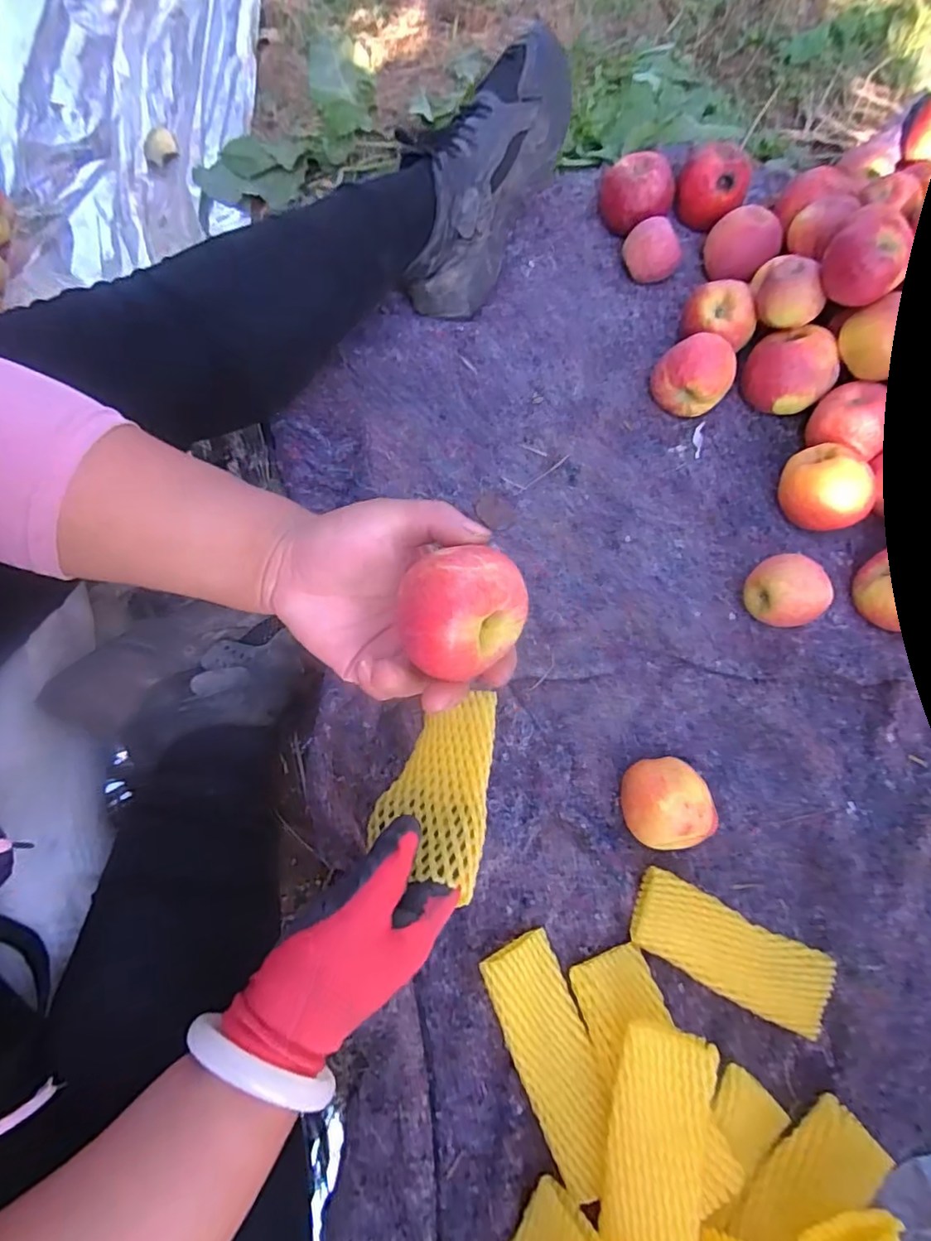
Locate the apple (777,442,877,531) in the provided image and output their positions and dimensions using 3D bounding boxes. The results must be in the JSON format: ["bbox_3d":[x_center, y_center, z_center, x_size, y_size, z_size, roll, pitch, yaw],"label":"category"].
[{"bbox_3d":[0.345,-0.126,0.571,0.069,0.074,0.080,-41,75,-13],"label":"apple"}]

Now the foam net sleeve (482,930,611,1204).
[{"bbox_3d":[0.063,0.311,0.425,0.055,0.035,0.148,-22,72,-8],"label":"foam net sleeve"}]

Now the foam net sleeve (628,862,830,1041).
[{"bbox_3d":[0.200,0.250,0.442,0.150,0.030,0.060,24,72,8],"label":"foam net sleeve"}]

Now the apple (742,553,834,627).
[{"bbox_3d":[0.287,-0.022,0.532,0.064,0.055,0.062,0,72,0],"label":"apple"}]

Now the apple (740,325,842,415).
[{"bbox_3d":[0.331,-0.254,0.608,0.085,0.081,0.073,42,77,13],"label":"apple"}]

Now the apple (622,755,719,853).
[{"bbox_3d":[0.158,0.148,0.471,0.062,0.054,0.068,0,72,0],"label":"apple"}]

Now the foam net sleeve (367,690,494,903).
[{"bbox_3d":[-0.025,0.119,0.421,0.081,0.015,0.145,-8,41,19],"label":"foam net sleeve"}]

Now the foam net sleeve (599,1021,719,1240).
[{"bbox_3d":[0.121,0.343,0.367,0.059,0.023,0.150,11,69,10],"label":"foam net sleeve"}]

